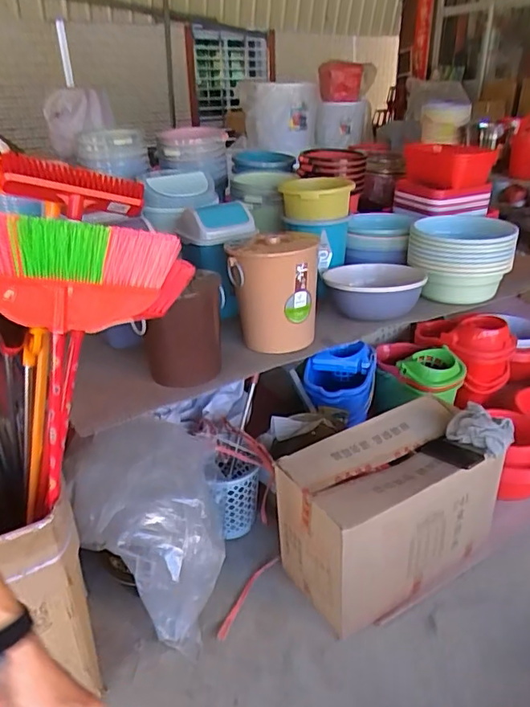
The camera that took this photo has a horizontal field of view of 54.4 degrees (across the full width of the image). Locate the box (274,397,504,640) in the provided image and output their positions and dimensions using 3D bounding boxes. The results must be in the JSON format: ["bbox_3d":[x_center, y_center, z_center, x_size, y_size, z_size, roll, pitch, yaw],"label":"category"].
[{"bbox_3d":[0.342,0.436,1.455,0.561,0.401,0.327,-16,34,-27],"label":"box"}]

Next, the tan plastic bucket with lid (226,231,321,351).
[{"bbox_3d":[0.021,-0.160,1.310,0.218,0.245,0.208,0,30,0],"label":"tan plastic bucket with lid"}]

